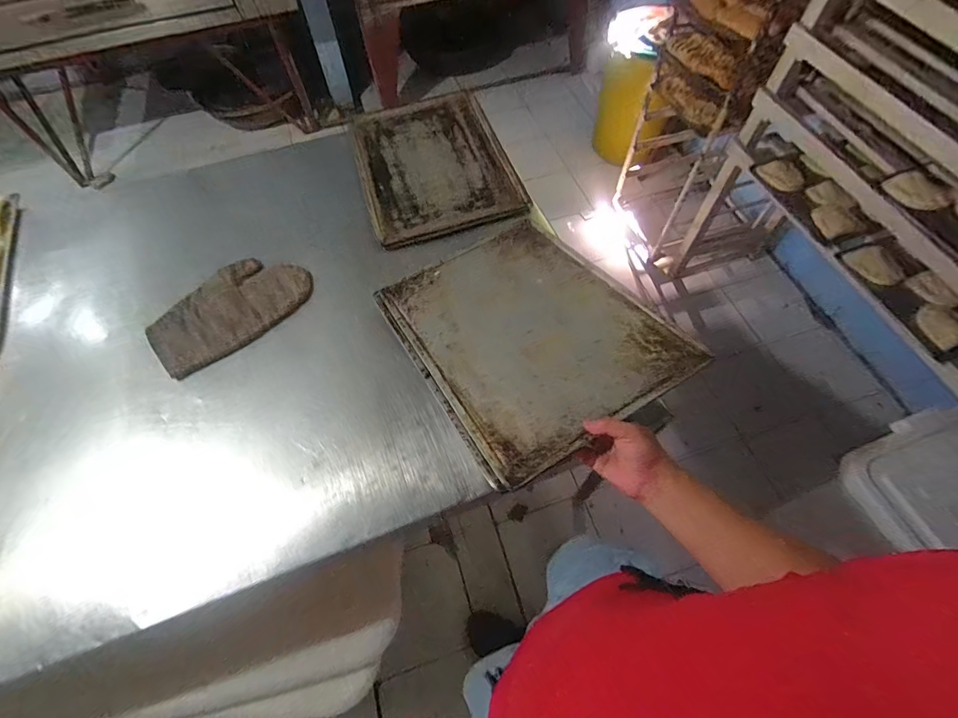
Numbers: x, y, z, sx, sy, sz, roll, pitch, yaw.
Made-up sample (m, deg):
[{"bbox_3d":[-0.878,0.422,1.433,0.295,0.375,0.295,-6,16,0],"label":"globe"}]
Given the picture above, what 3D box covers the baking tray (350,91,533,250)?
[{"bbox_3d":[-0.110,-0.468,0.987,0.332,0.028,0.489,-15,61,-6],"label":"baking tray"}]

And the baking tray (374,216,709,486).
[{"bbox_3d":[0.064,-0.056,0.666,0.337,0.013,0.437,-30,52,-10],"label":"baking tray"}]

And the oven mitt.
[{"bbox_3d":[-0.479,-0.102,0.806,0.293,0.021,0.181,-38,65,-17],"label":"oven mitt"}]

